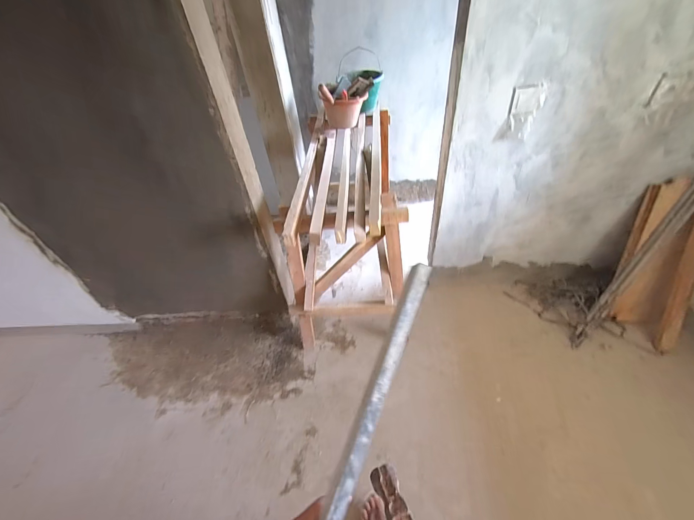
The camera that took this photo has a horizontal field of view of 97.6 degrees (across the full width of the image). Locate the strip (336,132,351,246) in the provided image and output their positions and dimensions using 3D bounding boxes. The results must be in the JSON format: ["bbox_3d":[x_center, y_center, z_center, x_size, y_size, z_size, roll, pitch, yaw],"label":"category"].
[{"bbox_3d":[-0.009,-0.383,1.312,0.037,0.059,0.874,-3,44,5],"label":"strip"}]

